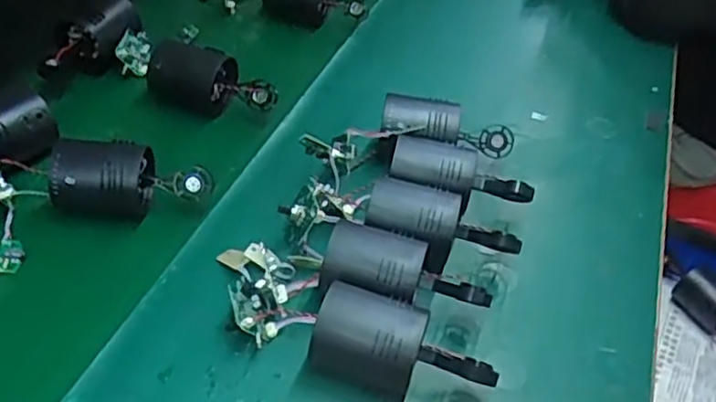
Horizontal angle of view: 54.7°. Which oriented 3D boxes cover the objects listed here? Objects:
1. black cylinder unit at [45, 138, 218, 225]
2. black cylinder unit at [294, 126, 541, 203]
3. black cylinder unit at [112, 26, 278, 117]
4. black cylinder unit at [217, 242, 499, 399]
[{"bbox_3d":[-0.176,-0.012,0.534,0.111,0.060,0.051,1,44,-8],"label":"black cylinder unit"},{"bbox_3d":[0.046,-0.022,0.561,0.178,0.053,0.053,23,45,16],"label":"black cylinder unit"},{"bbox_3d":[-0.158,-0.122,0.649,0.170,0.058,0.054,24,46,16],"label":"black cylinder unit"},{"bbox_3d":[-0.018,0.080,0.451,0.209,0.050,0.071,20,43,30],"label":"black cylinder unit"}]

